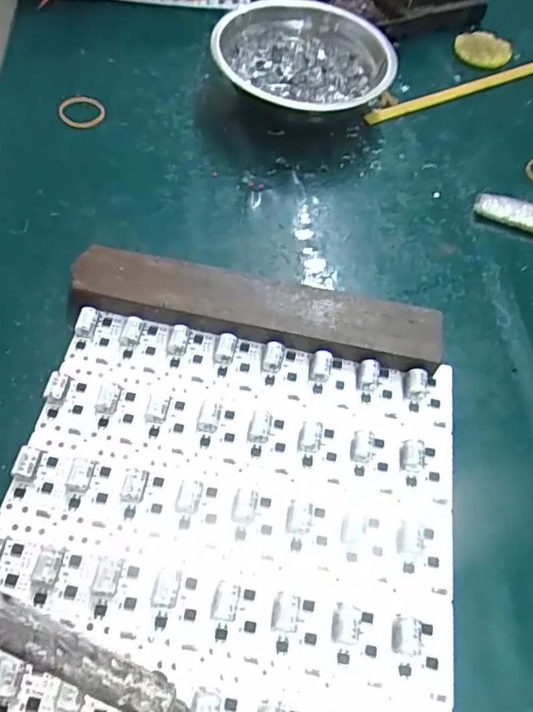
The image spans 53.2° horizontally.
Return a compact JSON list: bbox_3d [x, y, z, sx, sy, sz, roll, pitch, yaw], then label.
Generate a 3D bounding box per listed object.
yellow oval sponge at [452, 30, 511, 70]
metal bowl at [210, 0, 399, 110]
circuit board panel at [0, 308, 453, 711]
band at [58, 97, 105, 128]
[{"bbox_3d":[0.174,-0.249,0.433,0.047,0.006,0.042,-31,67,-20],"label":"yellow oval sponge"},{"bbox_3d":[0.027,-0.205,0.381,0.118,0.044,0.118,2,60,-3],"label":"metal bowl"},{"bbox_3d":[-0.020,0.091,0.228,0.199,0.013,0.224,11,60,2],"label":"circuit board panel"},{"bbox_3d":[-0.128,-0.170,0.373,0.029,0.006,0.030,2,60,-3],"label":"band"}]

